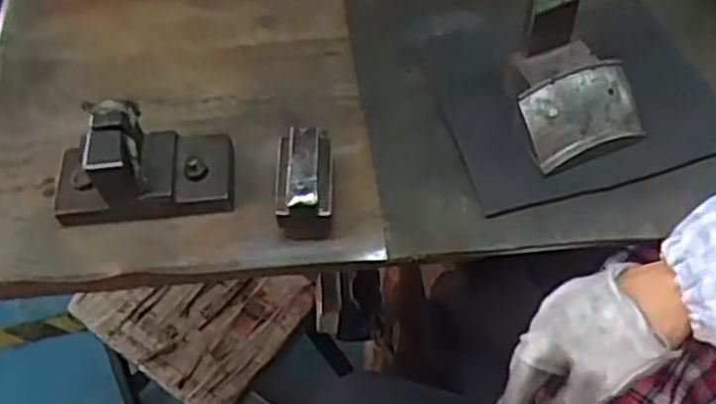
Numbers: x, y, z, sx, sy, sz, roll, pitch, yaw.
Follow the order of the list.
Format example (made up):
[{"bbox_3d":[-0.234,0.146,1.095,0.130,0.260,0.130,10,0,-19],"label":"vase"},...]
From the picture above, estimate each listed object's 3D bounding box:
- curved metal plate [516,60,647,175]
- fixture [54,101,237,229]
[{"bbox_3d":[0.172,-0.067,0.563,0.093,0.017,0.066,-21,94,-13],"label":"curved metal plate"},{"bbox_3d":[-0.166,-0.031,0.554,0.134,0.069,0.066,-7,55,-2],"label":"fixture"}]

